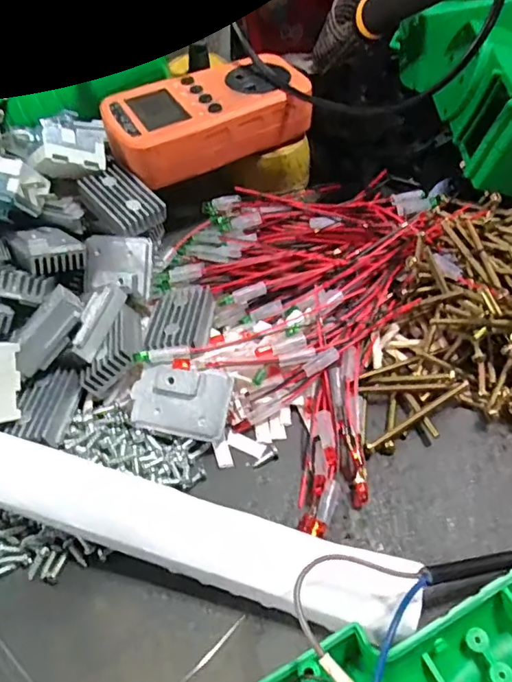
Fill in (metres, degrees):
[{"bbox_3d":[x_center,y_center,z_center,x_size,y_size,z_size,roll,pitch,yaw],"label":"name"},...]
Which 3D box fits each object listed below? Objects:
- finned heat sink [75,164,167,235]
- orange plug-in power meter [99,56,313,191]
[{"bbox_3d":[-0.078,-0.081,0.309,0.045,0.014,0.032,38,64,22],"label":"finned heat sink"},{"bbox_3d":[-0.030,-0.140,0.346,0.131,0.042,0.069,-24,53,-16],"label":"orange plug-in power meter"}]

